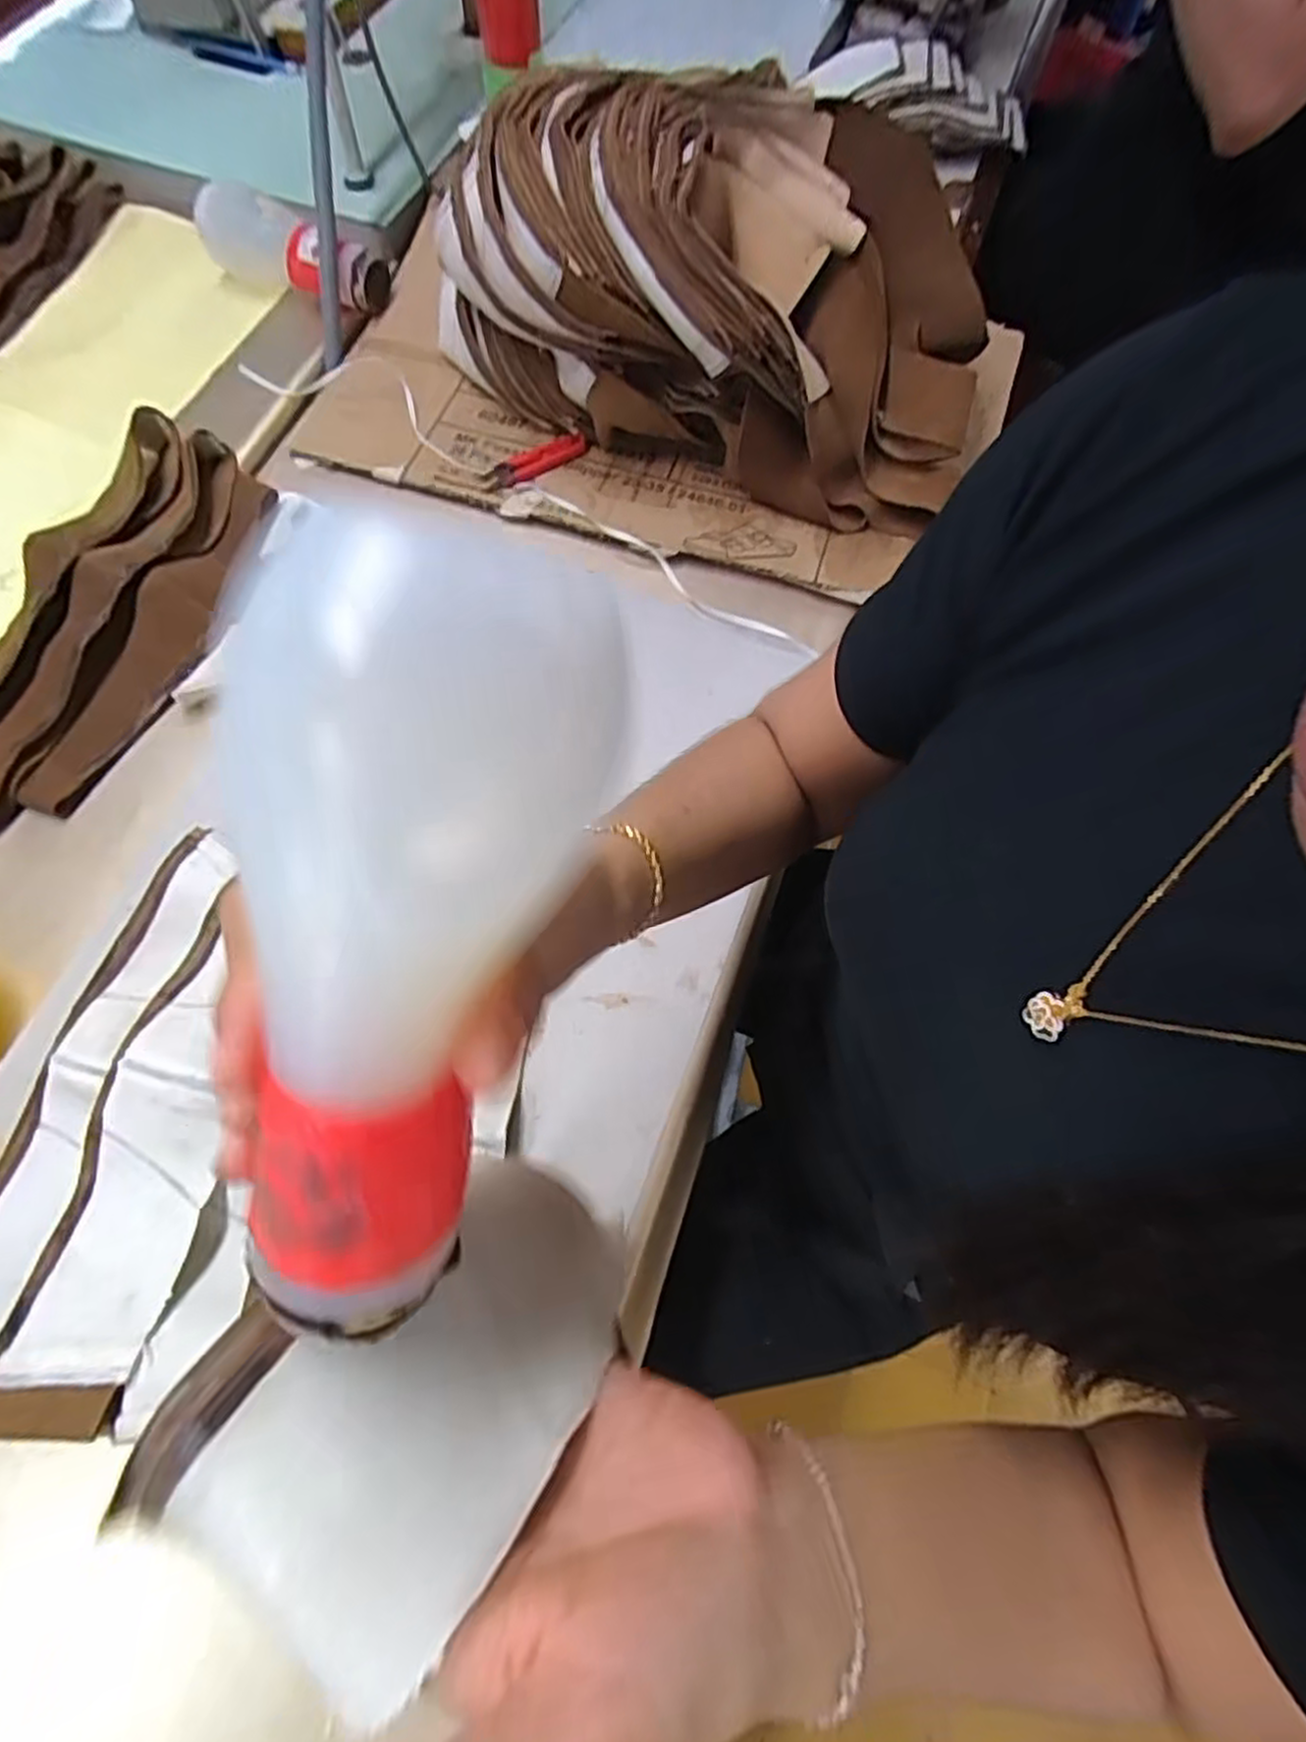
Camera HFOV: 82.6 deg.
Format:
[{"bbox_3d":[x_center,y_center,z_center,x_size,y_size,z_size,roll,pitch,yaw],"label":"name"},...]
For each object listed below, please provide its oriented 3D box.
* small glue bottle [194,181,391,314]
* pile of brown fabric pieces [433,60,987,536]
[{"bbox_3d":[-0.345,-0.585,0.699,0.195,0.057,0.052,21,70,5],"label":"small glue bottle"},{"bbox_3d":[0.055,-0.471,0.600,0.441,0.187,0.231,20,70,5],"label":"pile of brown fabric pieces"}]

